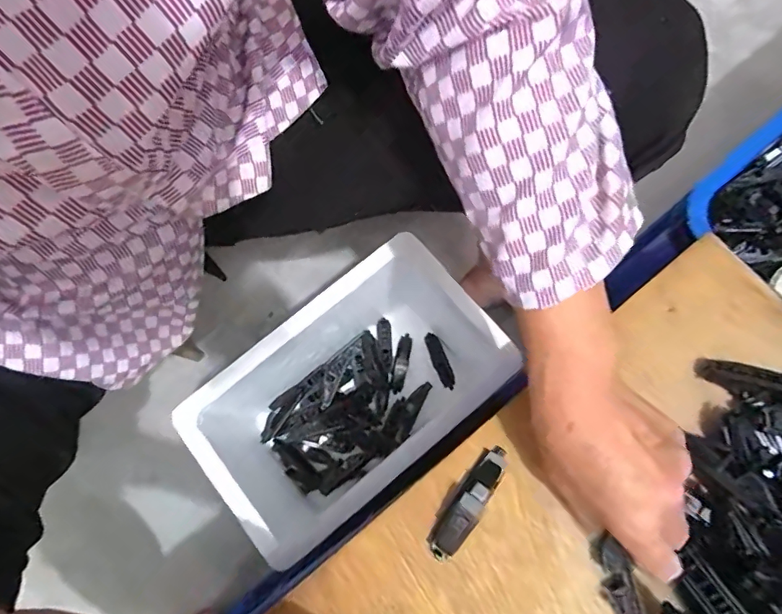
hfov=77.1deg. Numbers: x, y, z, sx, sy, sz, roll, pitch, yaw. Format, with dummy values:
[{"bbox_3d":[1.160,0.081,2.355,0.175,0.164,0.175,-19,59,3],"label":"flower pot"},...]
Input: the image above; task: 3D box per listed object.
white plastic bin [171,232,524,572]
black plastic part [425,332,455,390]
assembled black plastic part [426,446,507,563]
[{"bbox_3d":[-0.041,0.114,0.594,0.317,0.241,0.196,-41,79,-8],"label":"white plastic bin"},{"bbox_3d":[0.067,0.073,0.665,0.021,0.014,0.080,-18,77,-3],"label":"black plastic part"},{"bbox_3d":[0.053,0.133,0.334,0.020,0.021,0.083,33,80,9],"label":"assembled black plastic part"}]

